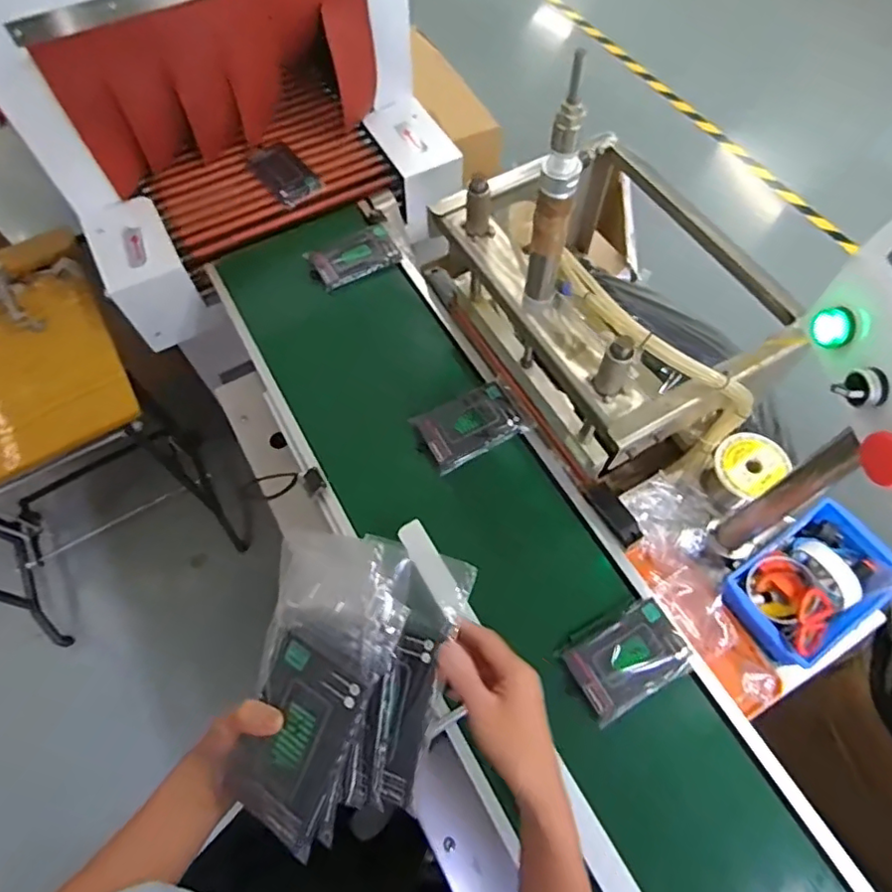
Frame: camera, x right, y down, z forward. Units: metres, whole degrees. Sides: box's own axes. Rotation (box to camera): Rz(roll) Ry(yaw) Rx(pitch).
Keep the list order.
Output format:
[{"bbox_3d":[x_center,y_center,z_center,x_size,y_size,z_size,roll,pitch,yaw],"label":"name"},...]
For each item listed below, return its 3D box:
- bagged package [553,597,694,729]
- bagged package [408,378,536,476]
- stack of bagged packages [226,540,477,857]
[{"bbox_3d":[0.213,0.246,0.671,0.141,0.020,0.096,-27,67,-11],"label":"bagged package"},{"bbox_3d":[0.038,-0.034,0.816,0.146,0.027,0.097,-25,67,-10],"label":"bagged package"},{"bbox_3d":[-0.076,0.190,0.440,0.129,0.079,0.220,9,86,20],"label":"stack of bagged packages"}]

